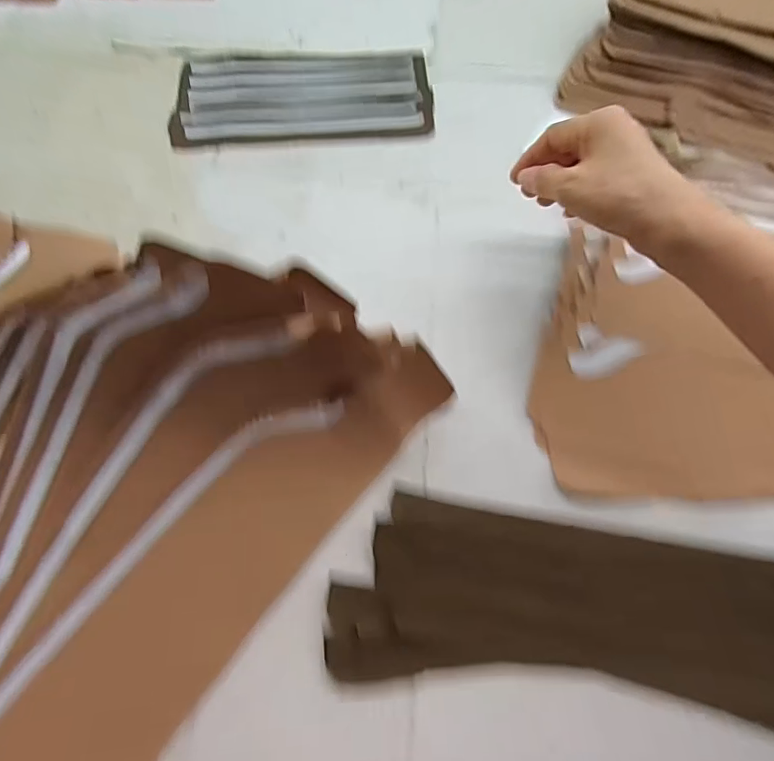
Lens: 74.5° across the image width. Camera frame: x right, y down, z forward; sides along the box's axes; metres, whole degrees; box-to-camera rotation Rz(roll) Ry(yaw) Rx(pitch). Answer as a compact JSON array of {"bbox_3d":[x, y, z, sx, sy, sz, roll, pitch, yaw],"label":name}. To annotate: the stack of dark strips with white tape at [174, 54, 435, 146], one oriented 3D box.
[{"bbox_3d":[-0.087,-0.297,0.532,0.262,0.007,0.132,-2,63,2],"label":"stack of dark strips with white tape"}]

